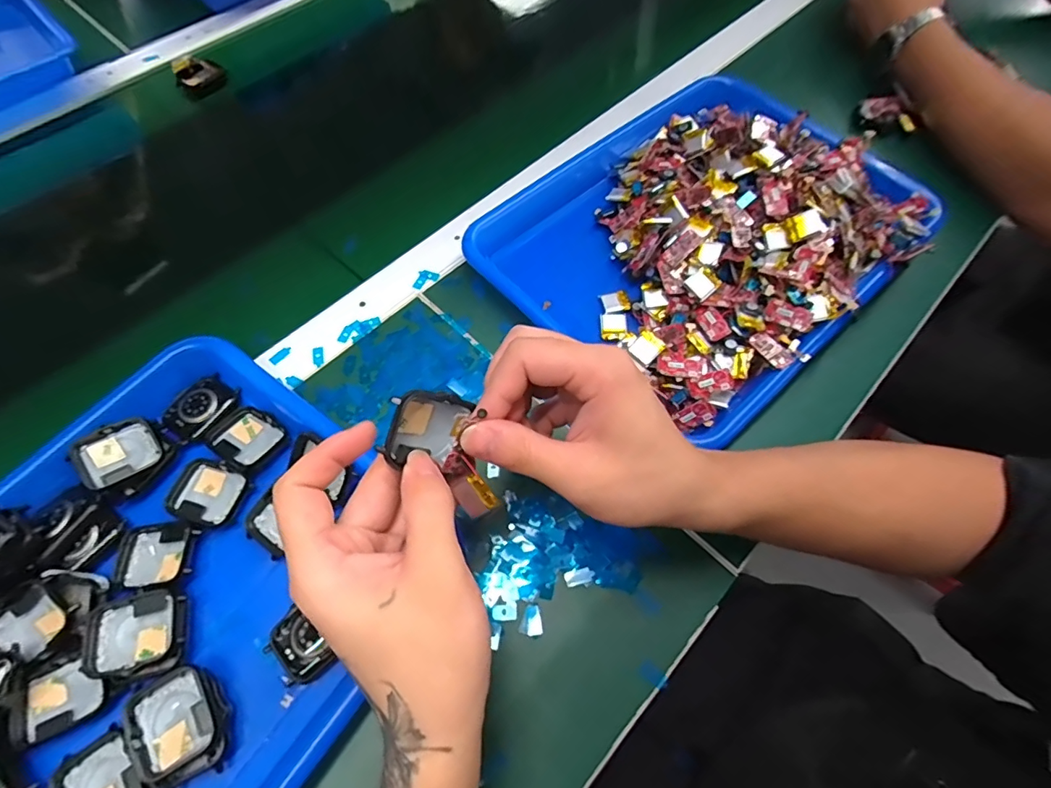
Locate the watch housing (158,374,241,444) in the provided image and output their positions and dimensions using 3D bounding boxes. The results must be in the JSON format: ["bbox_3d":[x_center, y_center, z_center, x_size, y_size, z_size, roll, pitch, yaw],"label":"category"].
[{"bbox_3d":[-0.219,0.011,0.332,0.031,0.010,0.045,34,70,0],"label":"watch housing"}]

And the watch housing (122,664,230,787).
[{"bbox_3d":[-0.175,0.168,0.250,0.038,0.014,0.051,-30,67,-14],"label":"watch housing"}]

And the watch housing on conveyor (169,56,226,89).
[{"bbox_3d":[-0.346,-0.340,0.519,0.044,0.018,0.030,-36,69,-17],"label":"watch housing on conveyor"}]

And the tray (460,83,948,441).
[{"bbox_3d":[0.142,-0.139,0.397,0.324,0.060,0.260,-38,70,-17],"label":"tray"}]

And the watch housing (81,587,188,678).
[{"bbox_3d":[-0.211,0.128,0.267,0.045,0.012,0.039,-19,65,-9],"label":"watch housing"}]

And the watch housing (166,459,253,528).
[{"bbox_3d":[-0.196,0.063,0.309,0.043,0.009,0.036,15,64,7],"label":"watch housing"}]

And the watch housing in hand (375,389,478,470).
[{"bbox_3d":[-0.047,0.015,0.230,0.009,0.036,0.034,34,103,50],"label":"watch housing in hand"}]

